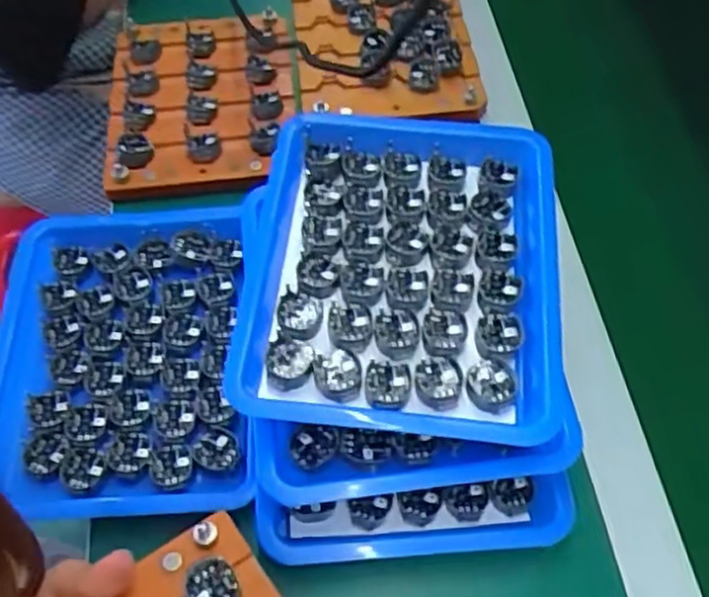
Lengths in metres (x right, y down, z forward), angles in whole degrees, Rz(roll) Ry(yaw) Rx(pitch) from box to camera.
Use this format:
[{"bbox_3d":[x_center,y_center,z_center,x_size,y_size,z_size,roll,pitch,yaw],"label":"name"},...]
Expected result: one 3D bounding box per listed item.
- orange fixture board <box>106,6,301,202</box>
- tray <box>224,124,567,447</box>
[{"bbox_3d":[-0.124,-0.165,0.601,0.152,0.027,0.187,-5,55,-7],"label":"orange fixture board"},{"bbox_3d":[0.028,-0.020,0.440,0.189,0.040,0.221,6,54,1],"label":"tray"}]

